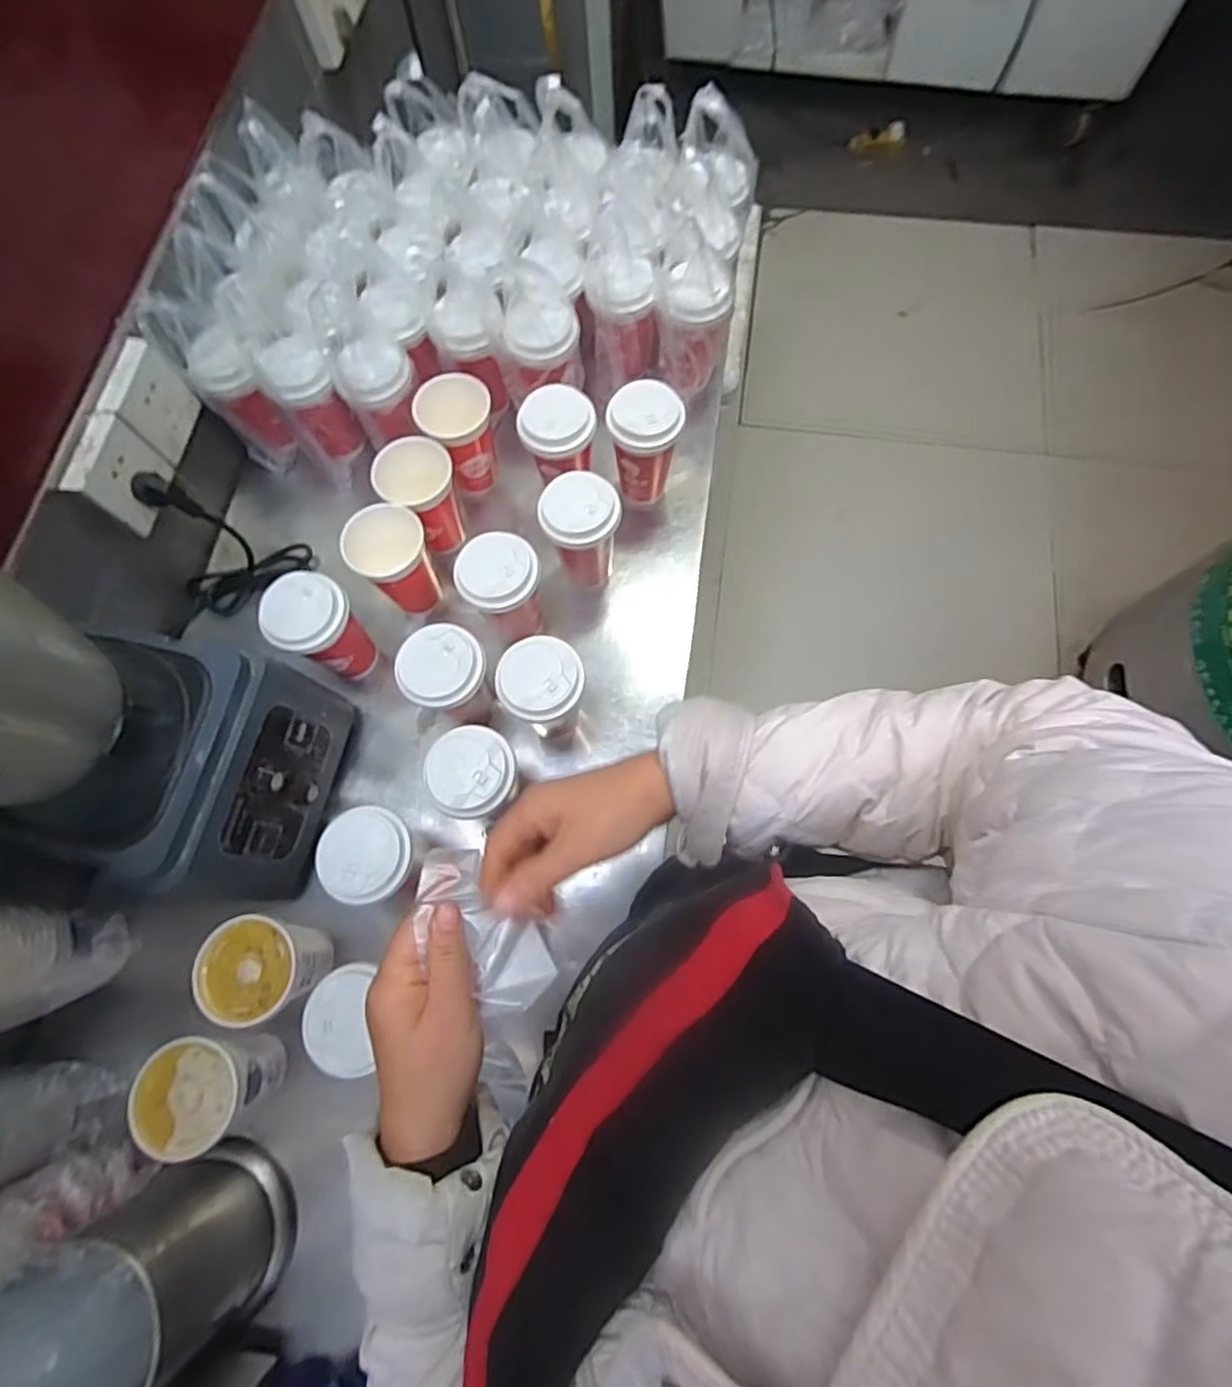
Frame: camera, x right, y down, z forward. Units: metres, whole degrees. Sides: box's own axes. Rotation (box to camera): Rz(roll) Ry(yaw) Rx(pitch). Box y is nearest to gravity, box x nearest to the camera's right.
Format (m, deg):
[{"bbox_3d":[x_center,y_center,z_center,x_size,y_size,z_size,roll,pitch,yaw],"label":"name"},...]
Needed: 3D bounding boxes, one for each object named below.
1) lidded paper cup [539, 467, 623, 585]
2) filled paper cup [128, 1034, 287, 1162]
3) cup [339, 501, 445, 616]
[{"bbox_3d":[-0.035,-0.165,0.720,0.083,0.141,0.070,-18,73,-4],"label":"lidded paper cup"},{"bbox_3d":[-0.350,0.342,0.583,0.079,0.102,0.085,0,73,2],"label":"filled paper cup"},{"bbox_3d":[-0.232,-0.139,0.716,0.084,0.113,0.076,-36,75,-9],"label":"cup"}]

